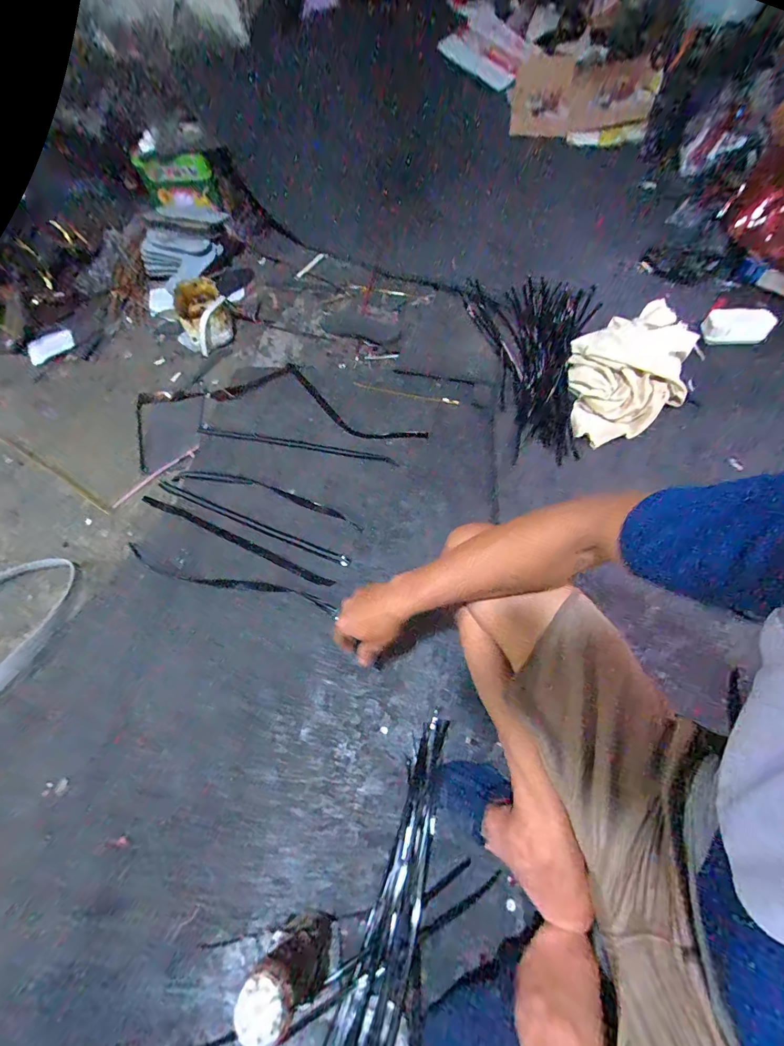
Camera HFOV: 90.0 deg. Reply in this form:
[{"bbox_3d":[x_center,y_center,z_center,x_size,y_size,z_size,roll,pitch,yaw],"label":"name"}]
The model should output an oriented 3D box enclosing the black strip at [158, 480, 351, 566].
[{"bbox_3d":[-0.301,-0.009,0.805,0.482,0.006,0.023,21,61,15],"label":"black strip"}]

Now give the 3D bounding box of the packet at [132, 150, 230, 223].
[{"bbox_3d":[-0.696,-1.105,1.309,0.306,0.180,0.072,20,60,14],"label":"packet"}]

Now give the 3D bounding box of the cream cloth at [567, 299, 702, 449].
[{"bbox_3d":[0.516,-0.316,0.857,0.244,0.054,0.308,10,92,12],"label":"cream cloth"}]

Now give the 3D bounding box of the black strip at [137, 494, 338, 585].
[{"bbox_3d":[-0.328,0.025,0.788,0.477,0.007,0.019,22,61,15],"label":"black strip"}]

